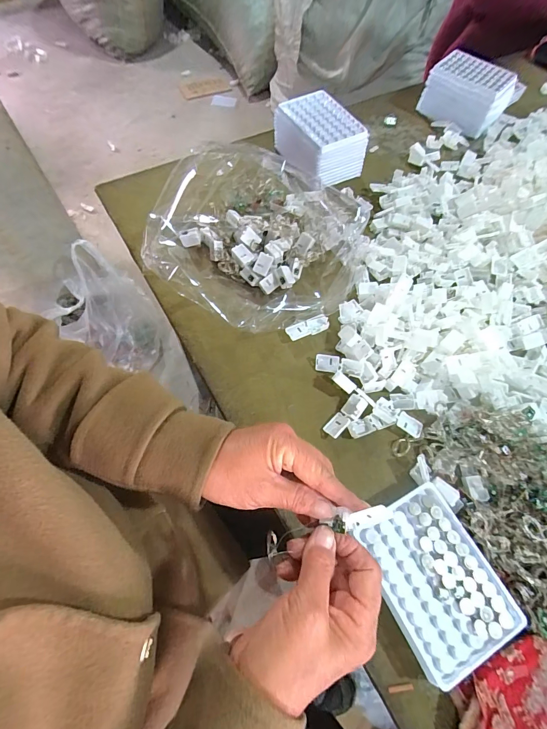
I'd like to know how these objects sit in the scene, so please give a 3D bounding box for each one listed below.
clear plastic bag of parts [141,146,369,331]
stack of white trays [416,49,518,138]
[{"bbox_3d":[-0.014,-0.183,0.460,0.277,0.084,0.275,24,65,10],"label":"clear plastic bag of parts"},{"bbox_3d":[0.341,-0.476,0.619,0.127,0.066,0.099,40,69,17],"label":"stack of white trays"}]

